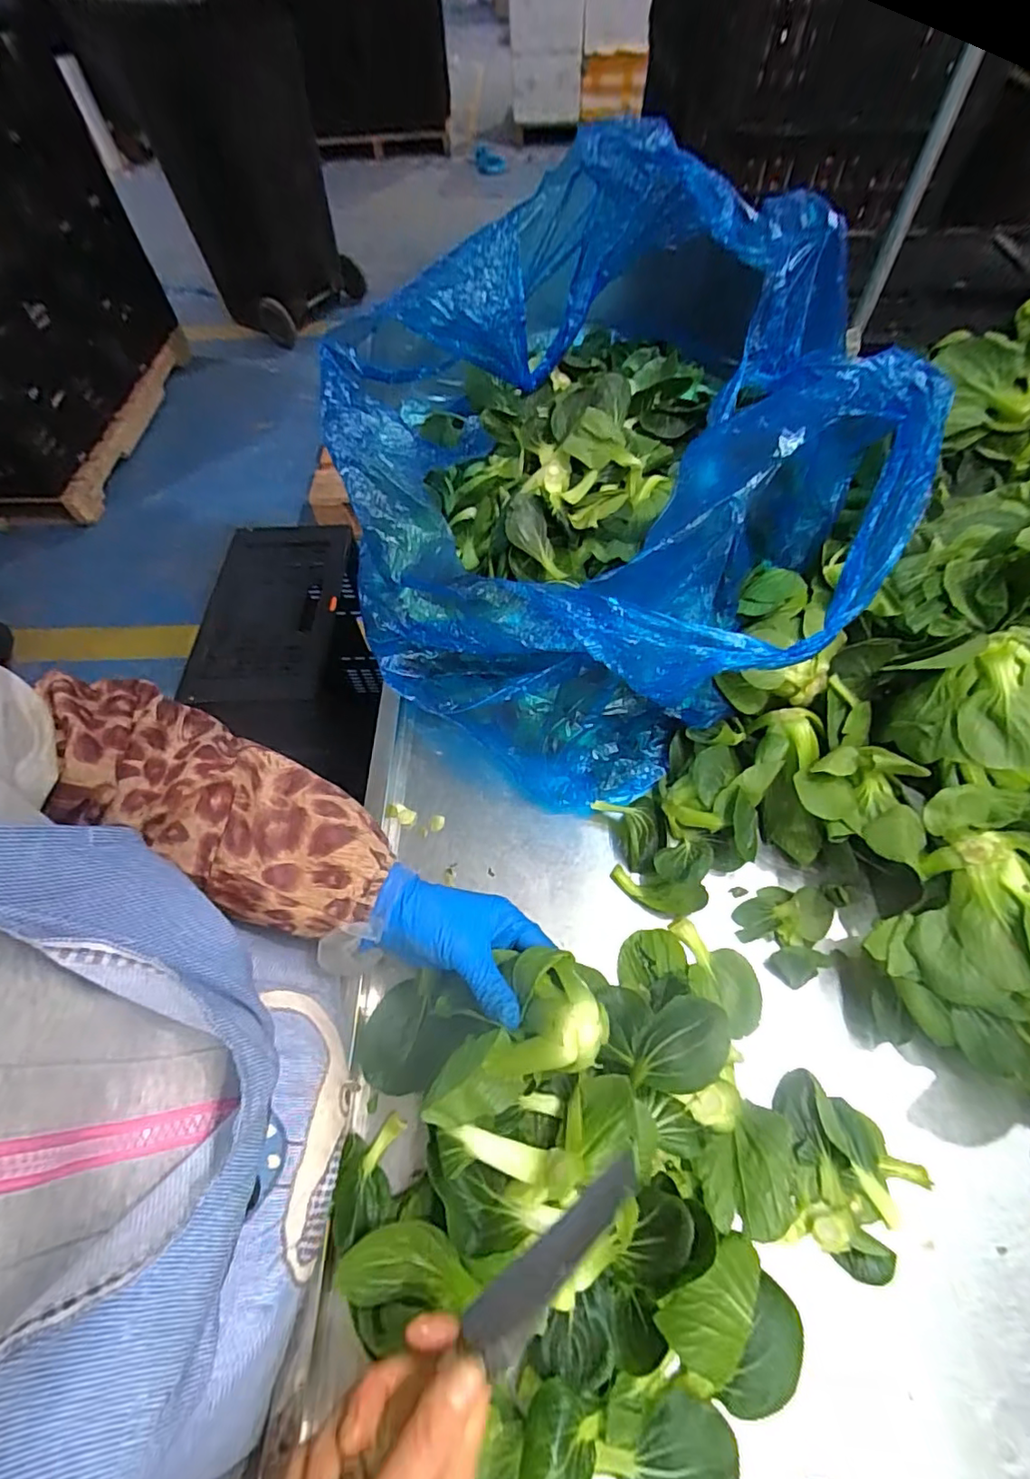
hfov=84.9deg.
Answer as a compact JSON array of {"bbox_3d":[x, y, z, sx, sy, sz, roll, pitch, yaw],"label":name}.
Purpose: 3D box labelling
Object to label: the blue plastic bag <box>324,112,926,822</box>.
[{"bbox_3d":[0.065,-0.240,0.505,0.445,0.278,0.531,-19,61,-8],"label":"blue plastic bag"}]

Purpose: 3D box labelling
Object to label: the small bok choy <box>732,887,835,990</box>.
[{"bbox_3d":[0.218,0.145,0.439,0.074,0.024,0.068,-30,63,-14],"label":"small bok choy"}]

